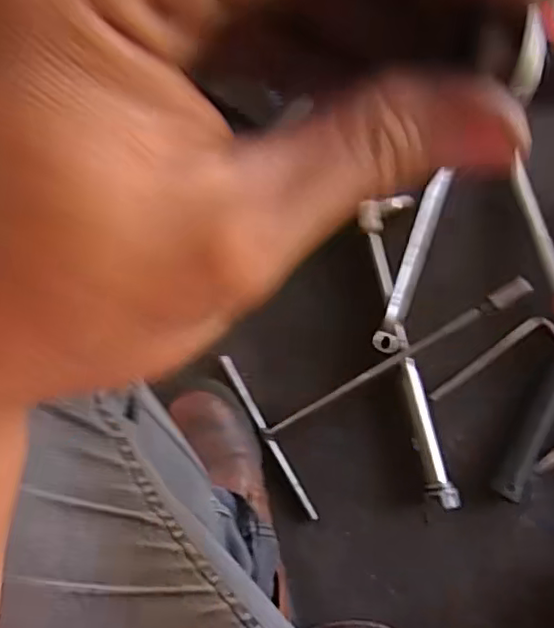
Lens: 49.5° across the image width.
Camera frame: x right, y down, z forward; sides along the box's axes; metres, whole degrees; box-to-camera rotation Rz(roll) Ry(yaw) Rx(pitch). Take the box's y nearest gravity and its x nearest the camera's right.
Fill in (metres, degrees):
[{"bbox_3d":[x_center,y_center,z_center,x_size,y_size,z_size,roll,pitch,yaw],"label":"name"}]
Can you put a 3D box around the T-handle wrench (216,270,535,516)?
[{"bbox_3d":[0.114,0.055,0.614,0.308,0.044,0.192,-30,80,3],"label":"T-handle wrench"}]

